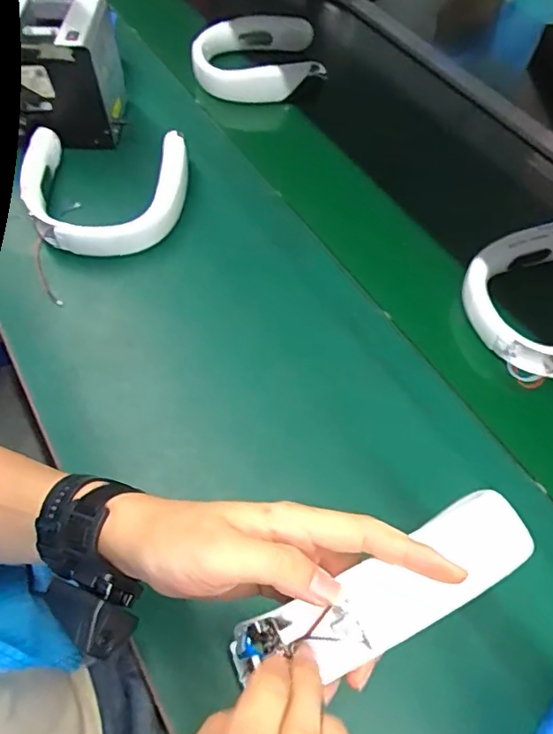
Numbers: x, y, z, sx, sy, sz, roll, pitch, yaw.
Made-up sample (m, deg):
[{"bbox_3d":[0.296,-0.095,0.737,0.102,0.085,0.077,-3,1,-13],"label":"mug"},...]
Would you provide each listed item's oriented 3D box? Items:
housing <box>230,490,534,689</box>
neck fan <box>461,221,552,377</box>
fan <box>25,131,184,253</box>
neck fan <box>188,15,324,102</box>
[{"bbox_3d":[0.065,0.124,0.301,0.178,0.060,0.049,-26,61,-3],"label":"housing"},{"bbox_3d":[0.316,-0.077,0.616,0.189,0.046,0.182,-14,61,-10],"label":"neck fan"},{"bbox_3d":[-0.224,-0.215,0.679,0.206,0.057,0.188,4,59,1],"label":"fan"},{"bbox_3d":[-0.032,-0.484,0.848,0.199,0.057,0.190,-8,60,-6],"label":"neck fan"}]

